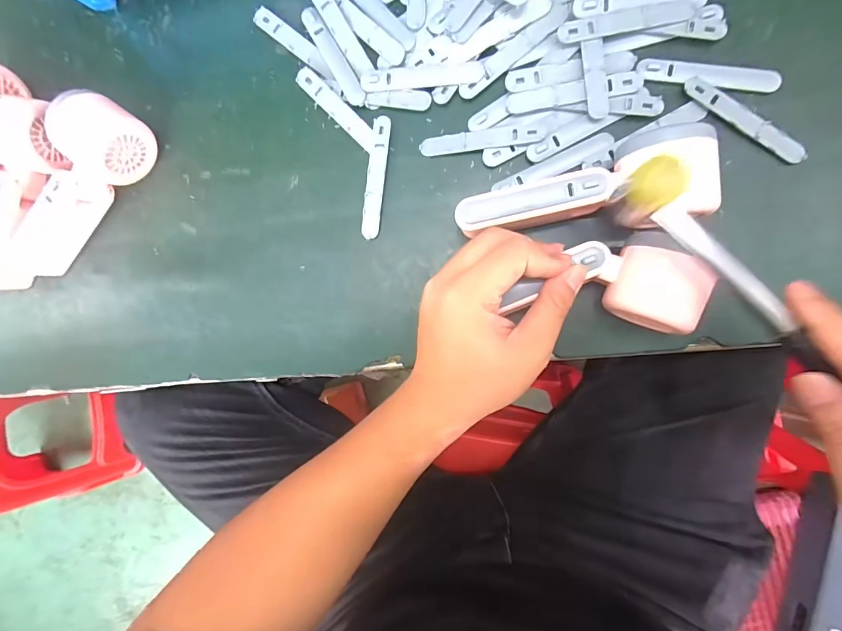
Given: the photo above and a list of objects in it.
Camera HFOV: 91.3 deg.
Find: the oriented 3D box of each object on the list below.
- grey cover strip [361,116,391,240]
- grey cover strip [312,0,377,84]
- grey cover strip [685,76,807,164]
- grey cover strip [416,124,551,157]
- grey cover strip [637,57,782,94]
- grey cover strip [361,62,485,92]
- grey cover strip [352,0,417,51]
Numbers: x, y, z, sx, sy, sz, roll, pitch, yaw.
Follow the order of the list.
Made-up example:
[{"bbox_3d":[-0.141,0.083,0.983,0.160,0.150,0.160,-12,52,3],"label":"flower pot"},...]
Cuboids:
[{"bbox_3d":[-0.036,-0.111,0.331,0.015,0.004,0.095,7,91,8],"label":"grey cover strip"},{"bbox_3d":[-0.065,-0.231,0.330,0.017,0.005,0.088,-30,86,7],"label":"grey cover strip"},{"bbox_3d":[0.228,-0.138,0.290,0.093,0.006,0.015,39,96,6],"label":"grey cover strip"},{"bbox_3d":[0.047,-0.135,0.316,0.093,0.004,0.015,-3,90,12],"label":"grey cover strip"},{"bbox_3d":[0.205,-0.172,0.295,0.093,0.005,0.018,13,92,8],"label":"grey cover strip"},{"bbox_3d":[0.001,-0.187,0.321,0.094,0.004,0.016,-1,90,8],"label":"grey cover strip"},{"bbox_3d":[-0.037,-0.244,0.324,0.016,0.004,0.091,-43,85,6],"label":"grey cover strip"}]

